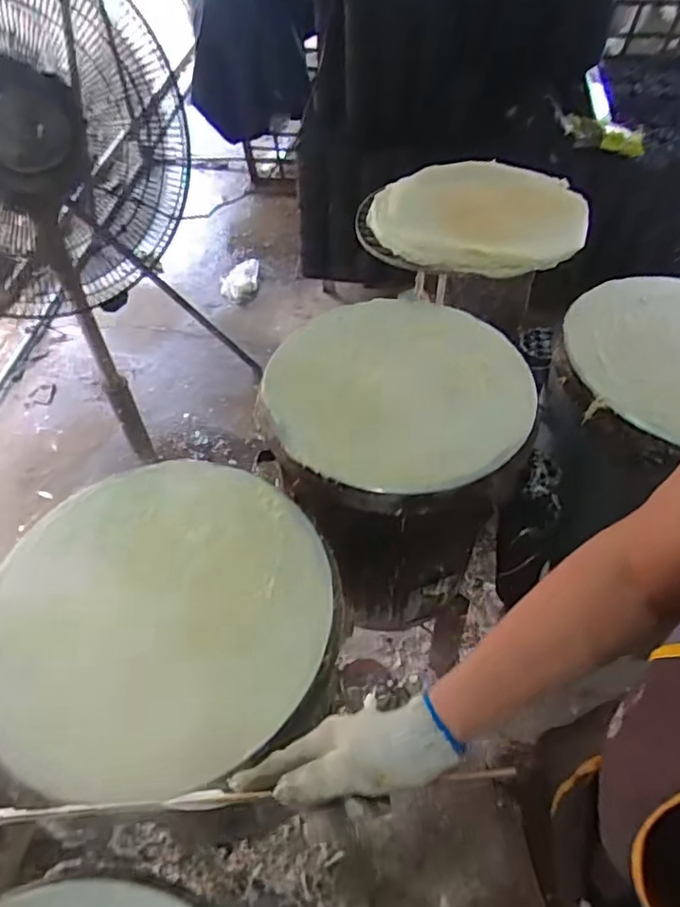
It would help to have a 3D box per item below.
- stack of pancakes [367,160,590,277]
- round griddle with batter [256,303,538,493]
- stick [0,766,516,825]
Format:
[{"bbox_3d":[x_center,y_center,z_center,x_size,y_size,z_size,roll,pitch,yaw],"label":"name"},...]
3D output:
[{"bbox_3d":[0.278,-0.491,1.182,0.394,0.039,0.435,15,53,13],"label":"stack of pancakes"},{"bbox_3d":[0.089,-0.103,0.866,0.378,0.040,0.348,-1,51,1],"label":"round griddle with batter"},{"bbox_3d":[-0.072,0.275,0.479,0.441,0.013,0.013,-1,51,-7],"label":"stick"}]

